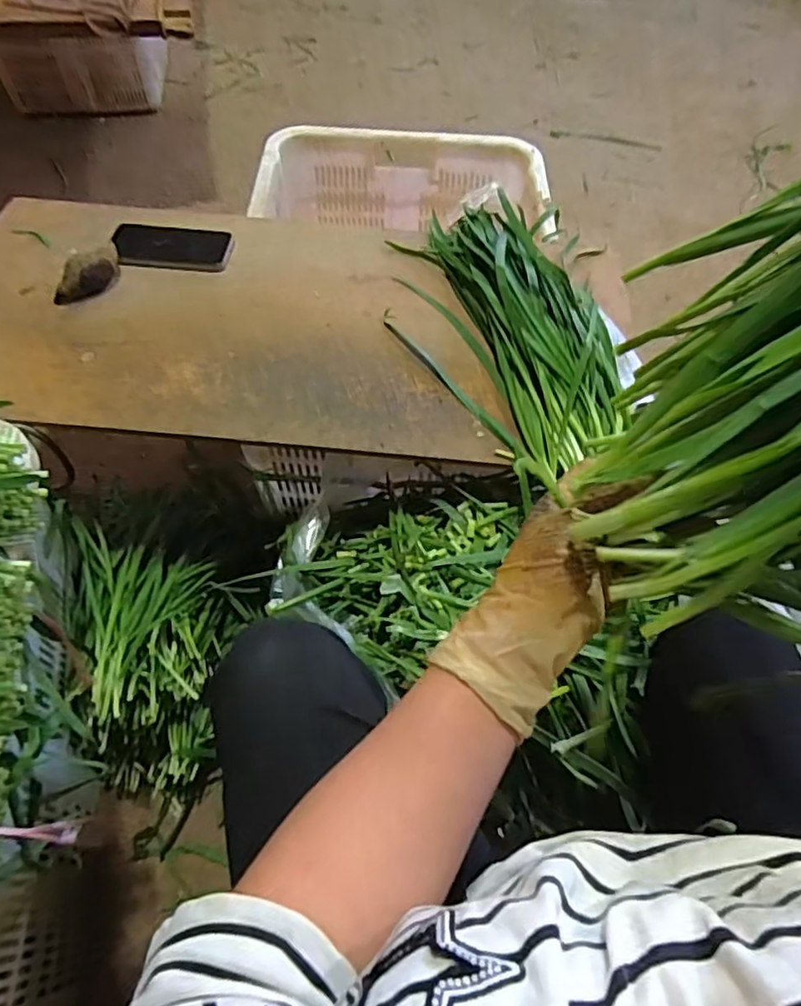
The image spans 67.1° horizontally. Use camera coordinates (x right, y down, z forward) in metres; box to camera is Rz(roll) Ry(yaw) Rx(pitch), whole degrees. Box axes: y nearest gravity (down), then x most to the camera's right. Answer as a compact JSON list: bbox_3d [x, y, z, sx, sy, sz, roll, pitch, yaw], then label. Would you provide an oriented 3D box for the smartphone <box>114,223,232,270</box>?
[{"bbox_3d":[-0.311,-0.354,0.831,0.150,0.009,0.083,2,61,-8],"label":"smartphone"}]

